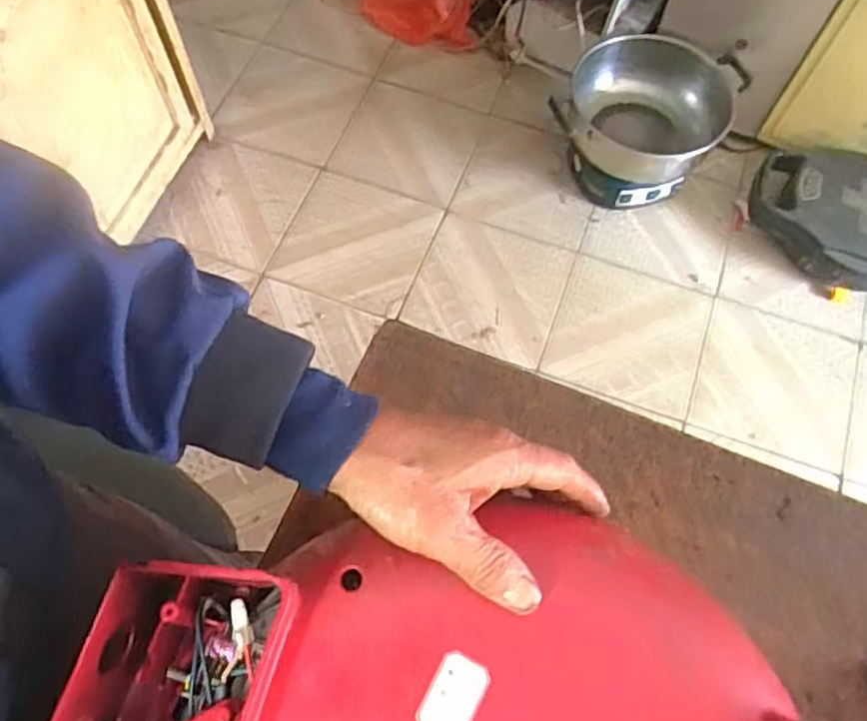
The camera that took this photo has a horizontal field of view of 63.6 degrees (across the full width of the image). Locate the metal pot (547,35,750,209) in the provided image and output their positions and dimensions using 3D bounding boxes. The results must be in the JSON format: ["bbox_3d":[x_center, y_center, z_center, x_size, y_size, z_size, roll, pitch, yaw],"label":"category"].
[{"bbox_3d":[0.440,-0.518,1.504,0.335,0.200,0.308,1,66,-1],"label":"metal pot"}]

